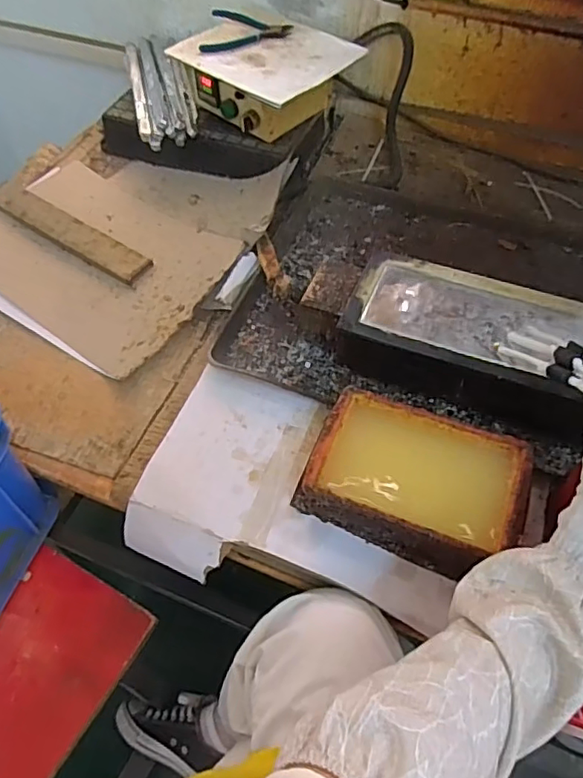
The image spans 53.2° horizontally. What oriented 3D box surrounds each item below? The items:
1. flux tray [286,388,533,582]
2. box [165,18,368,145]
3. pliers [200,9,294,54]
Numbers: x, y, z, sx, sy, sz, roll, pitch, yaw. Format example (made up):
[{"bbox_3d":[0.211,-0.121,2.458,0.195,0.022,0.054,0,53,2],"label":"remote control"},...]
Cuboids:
[{"bbox_3d":[0.122,0.095,0.587,0.201,0.065,0.139,21,58,15],"label":"flux tray"},{"bbox_3d":[-0.038,-0.482,0.910,0.232,0.091,0.198,34,62,22],"label":"box"},{"bbox_3d":[-0.067,-0.570,0.926,0.136,0.015,0.126,5,55,4],"label":"pliers"}]

